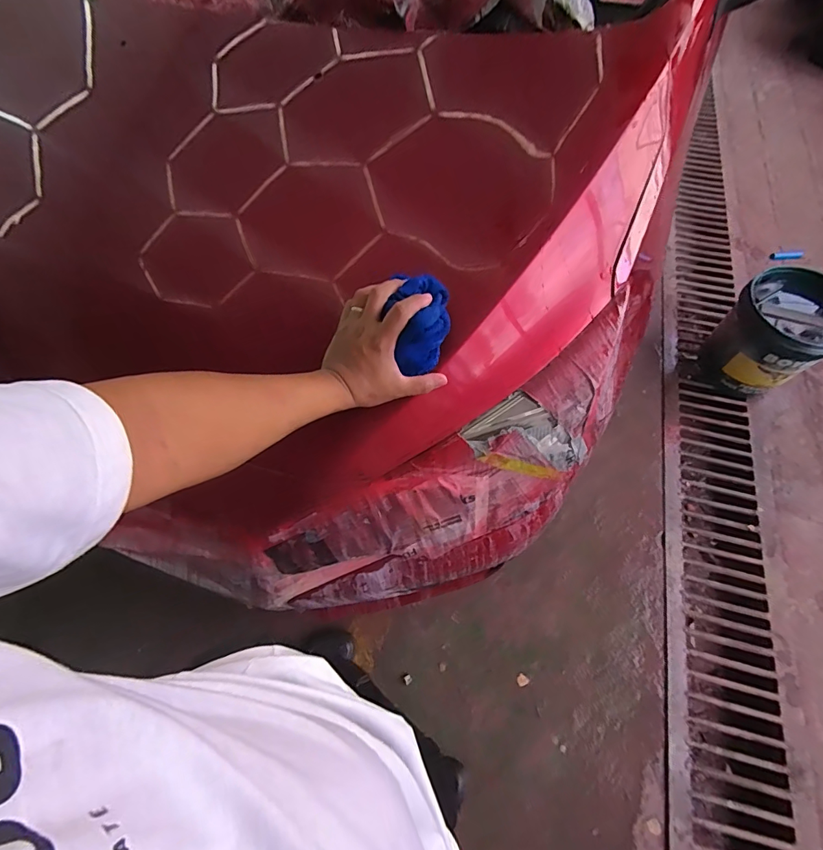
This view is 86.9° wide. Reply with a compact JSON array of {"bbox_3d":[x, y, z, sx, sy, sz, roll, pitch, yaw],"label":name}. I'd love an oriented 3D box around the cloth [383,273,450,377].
[{"bbox_3d":[0.011,-0.123,0.532,0.075,0.077,0.082,-13,65,-10],"label":"cloth"}]

